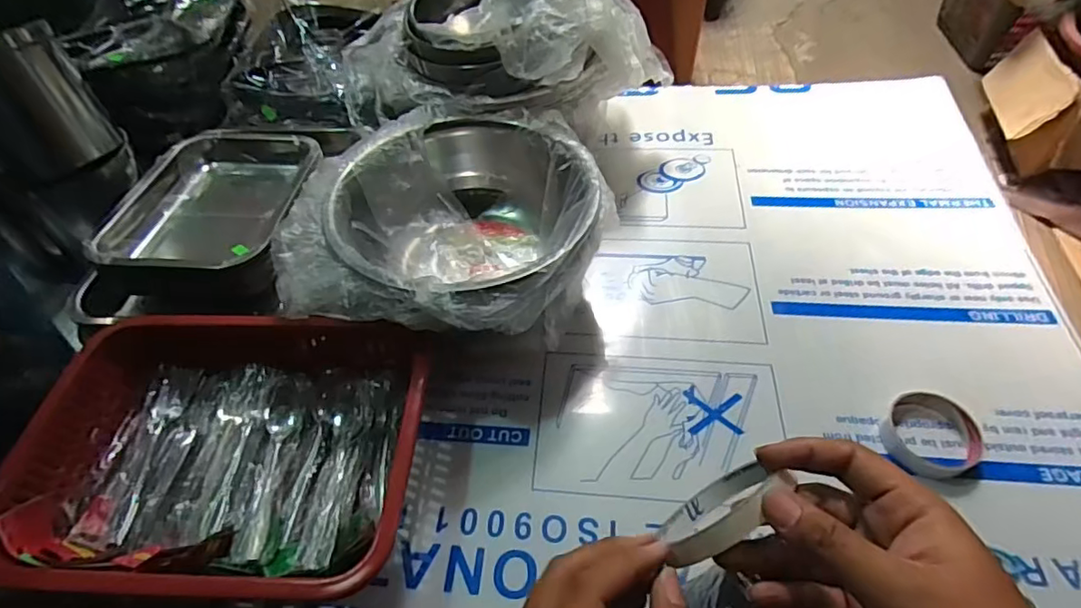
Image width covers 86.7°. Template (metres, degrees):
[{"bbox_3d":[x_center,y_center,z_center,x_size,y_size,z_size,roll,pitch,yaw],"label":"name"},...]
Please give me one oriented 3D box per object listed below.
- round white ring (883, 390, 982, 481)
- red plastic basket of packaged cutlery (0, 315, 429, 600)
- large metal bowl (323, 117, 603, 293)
[{"bbox_3d":[0.372,0.124,0.545,0.084,0.025,0.080,-1,54,2],"label":"round white ring"},{"bbox_3d":[-0.285,0.128,0.533,0.347,0.075,0.254,0,54,3],"label":"red plastic basket of packaged cutlery"},{"bbox_3d":[-0.077,-0.080,0.645,0.264,0.146,0.274,-1,54,2],"label":"large metal bowl"}]

